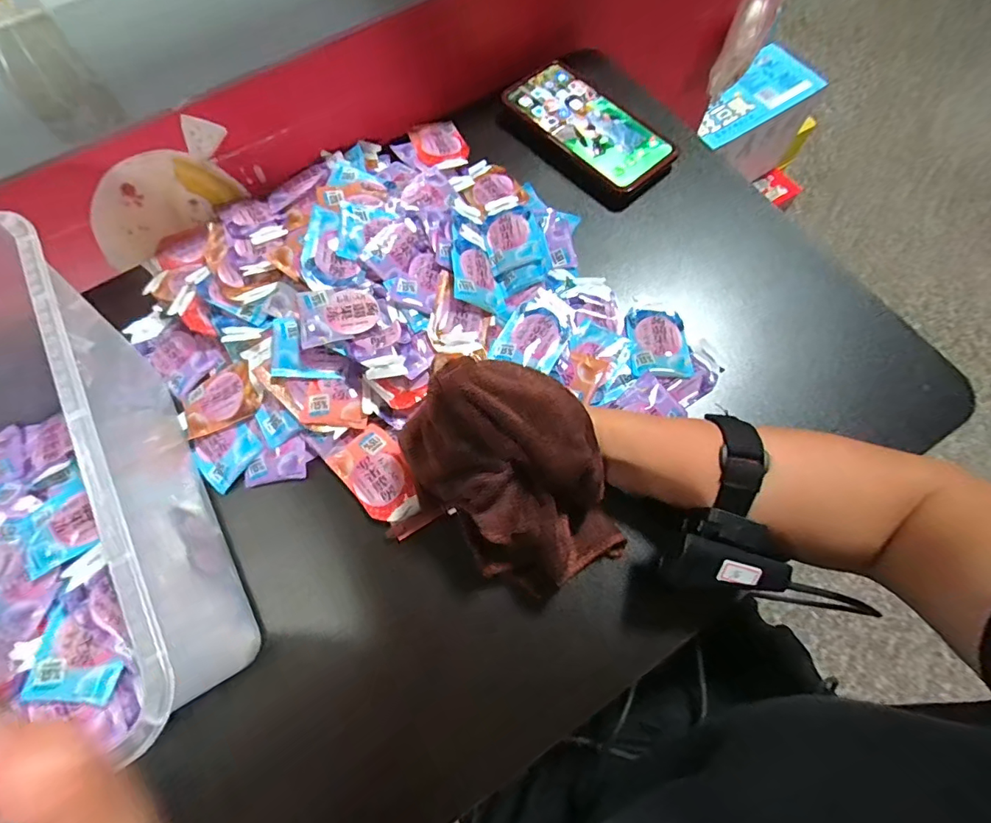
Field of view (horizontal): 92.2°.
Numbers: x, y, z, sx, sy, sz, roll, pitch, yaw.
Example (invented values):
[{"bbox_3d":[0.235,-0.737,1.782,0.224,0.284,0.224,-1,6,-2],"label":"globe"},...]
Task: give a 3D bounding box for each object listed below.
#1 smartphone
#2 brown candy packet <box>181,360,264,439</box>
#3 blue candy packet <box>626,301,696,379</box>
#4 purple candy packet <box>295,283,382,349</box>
[{"bbox_3d":[0.088,-0.278,0.462,0.085,0.012,0.164,-41,75,-13],"label":"smartphone"},{"bbox_3d":[-0.211,-0.009,0.367,0.064,0.017,0.044,-18,71,-6],"label":"brown candy packet"},{"bbox_3d":[0.132,-0.060,0.388,0.047,0.014,0.070,0,70,1],"label":"blue candy packet"},{"bbox_3d":[-0.116,-0.073,0.355,0.058,0.012,0.045,-19,71,-6],"label":"purple candy packet"}]

